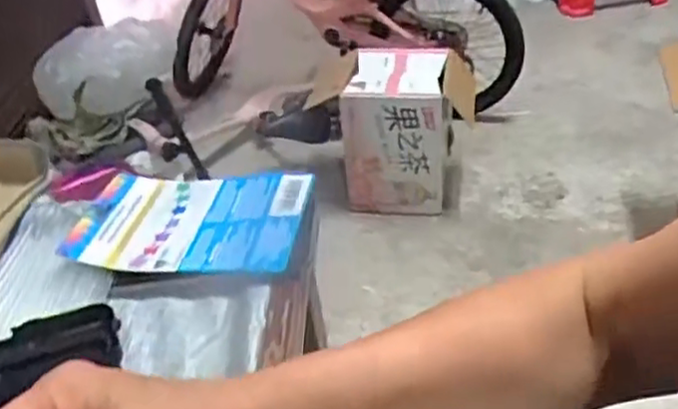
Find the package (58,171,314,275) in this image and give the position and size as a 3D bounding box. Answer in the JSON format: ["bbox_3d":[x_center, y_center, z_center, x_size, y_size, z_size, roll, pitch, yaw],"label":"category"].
[{"bbox_3d":[-0.119,0.010,0.557,0.188,0.018,0.110,3,38,11],"label":"package"}]

